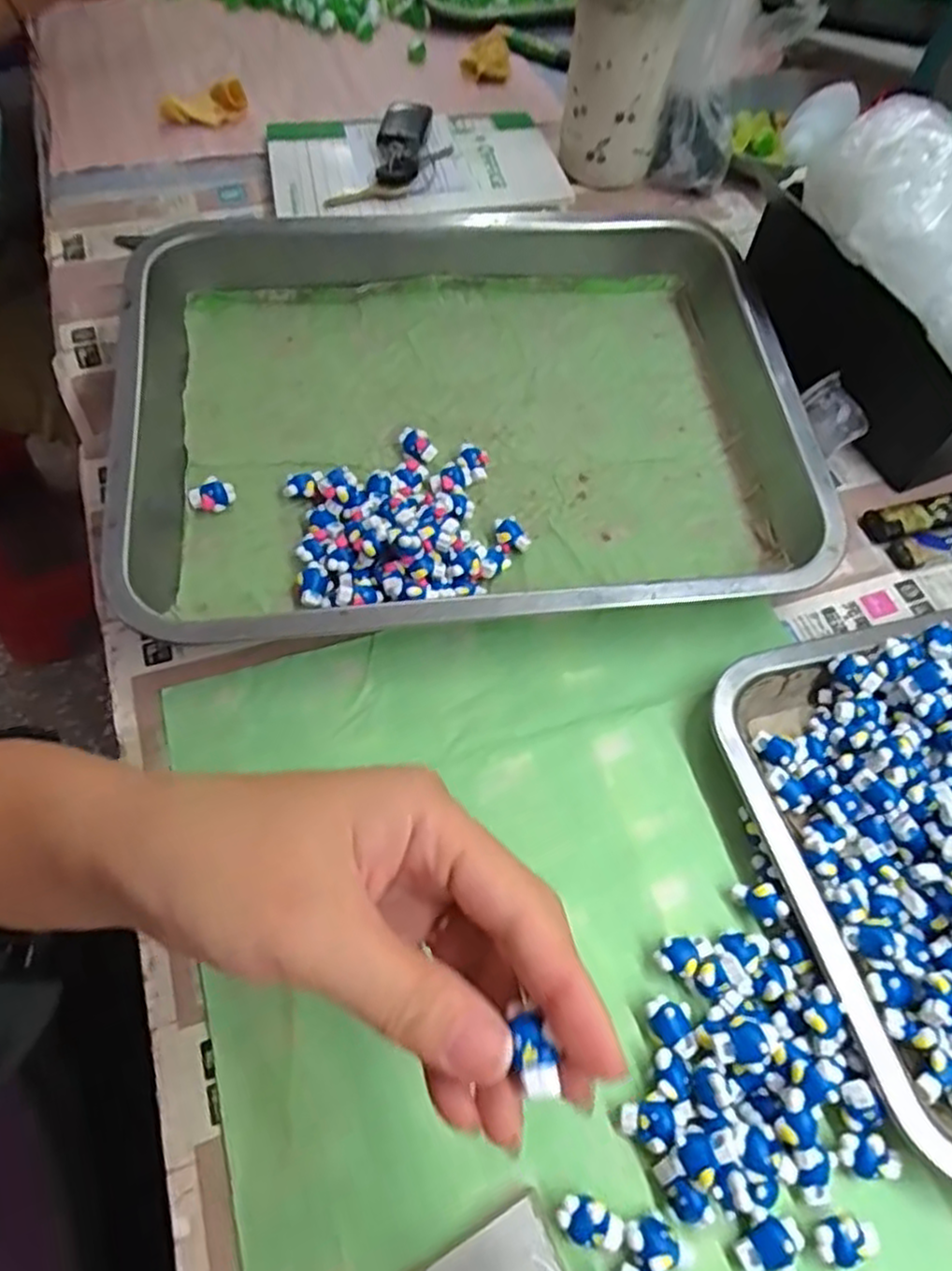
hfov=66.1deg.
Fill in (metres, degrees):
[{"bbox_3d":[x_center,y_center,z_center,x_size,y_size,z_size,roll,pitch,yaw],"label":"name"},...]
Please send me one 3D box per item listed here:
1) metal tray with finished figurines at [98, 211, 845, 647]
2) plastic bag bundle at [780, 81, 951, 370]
[{"bbox_3d":[-0.011,-0.125,0.414,0.358,0.052,0.282,-5,60,-7],"label":"metal tray with finished figurines"},{"bbox_3d":[0.234,-0.213,0.387,0.069,0.066,0.158,-36,86,-21],"label":"plastic bag bundle"}]

